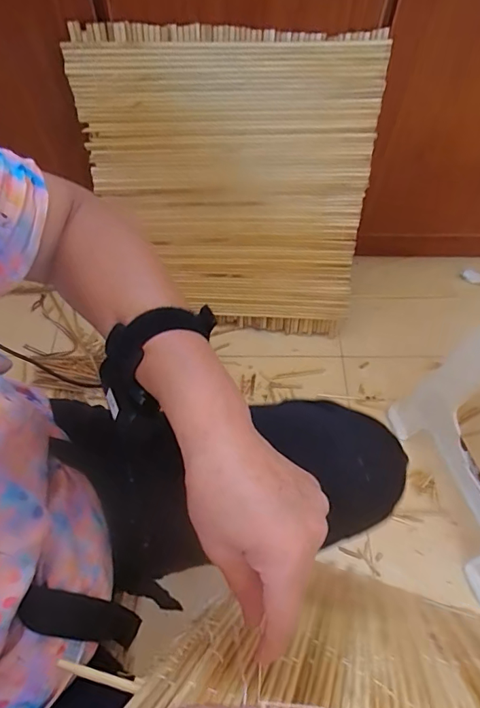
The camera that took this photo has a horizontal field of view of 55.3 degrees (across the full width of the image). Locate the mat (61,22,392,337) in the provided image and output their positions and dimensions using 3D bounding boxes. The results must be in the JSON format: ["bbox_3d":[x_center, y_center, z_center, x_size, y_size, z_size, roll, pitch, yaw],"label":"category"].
[{"bbox_3d":[-0.014,-0.240,0.759,0.428,0.486,0.021,-1,40,-2],"label":"mat"}]

